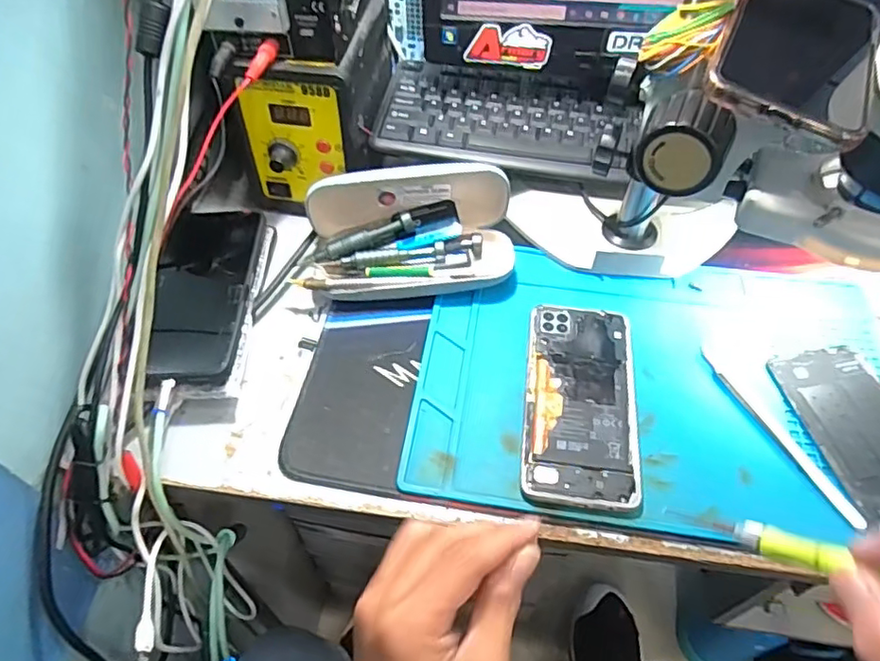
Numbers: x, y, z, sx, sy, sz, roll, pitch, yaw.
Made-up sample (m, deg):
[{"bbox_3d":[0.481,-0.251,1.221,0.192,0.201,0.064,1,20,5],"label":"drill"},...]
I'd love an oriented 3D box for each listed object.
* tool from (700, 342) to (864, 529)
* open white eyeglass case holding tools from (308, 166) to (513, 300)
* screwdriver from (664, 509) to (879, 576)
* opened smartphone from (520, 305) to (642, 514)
[{"bbox_3d":[0.229,0.068,0.407,0.015,0.005,0.145,-19,55,-14],"label":"tool"},{"bbox_3d":[-0.025,-0.077,0.474,0.166,0.073,0.084,-6,52,-4],"label":"open white eyeglass case holding tools"},{"bbox_3d":[0.147,0.089,0.243,0.012,0.013,0.122,-37,20,-25],"label":"screwdriver"},{"bbox_3d":[0.098,0.048,0.418,0.074,0.009,0.156,6,52,4],"label":"opened smartphone"}]

